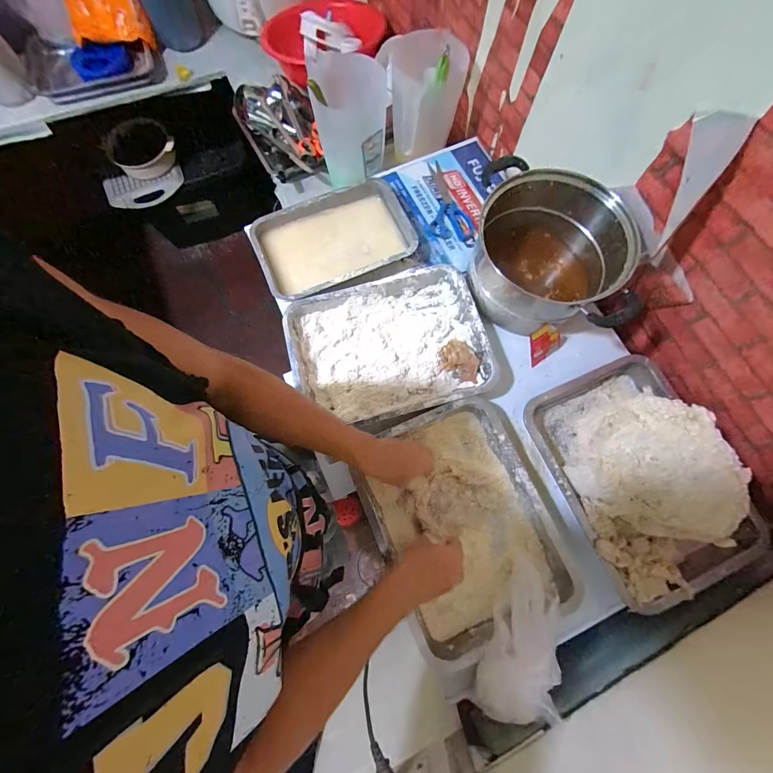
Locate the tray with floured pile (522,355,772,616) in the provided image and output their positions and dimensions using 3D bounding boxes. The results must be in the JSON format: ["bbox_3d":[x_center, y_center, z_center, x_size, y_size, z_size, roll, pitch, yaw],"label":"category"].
[{"bbox_3d":[0.392,0.128,0.488,0.228,0.181,0.338,-19,75,-6],"label":"tray with floured pile"}]

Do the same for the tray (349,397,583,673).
[{"bbox_3d":[0.131,0.209,0.545,0.293,0.058,0.337,-22,75,-6],"label":"tray"}]

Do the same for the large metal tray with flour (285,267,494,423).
[{"bbox_3d":[0.001,-0.072,0.620,0.344,0.052,0.255,-14,74,-4],"label":"large metal tray with flour"}]

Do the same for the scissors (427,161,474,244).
[{"bbox_3d":[0.139,-0.410,0.730,0.088,0.014,0.204,1,74,0],"label":"scissors"}]

